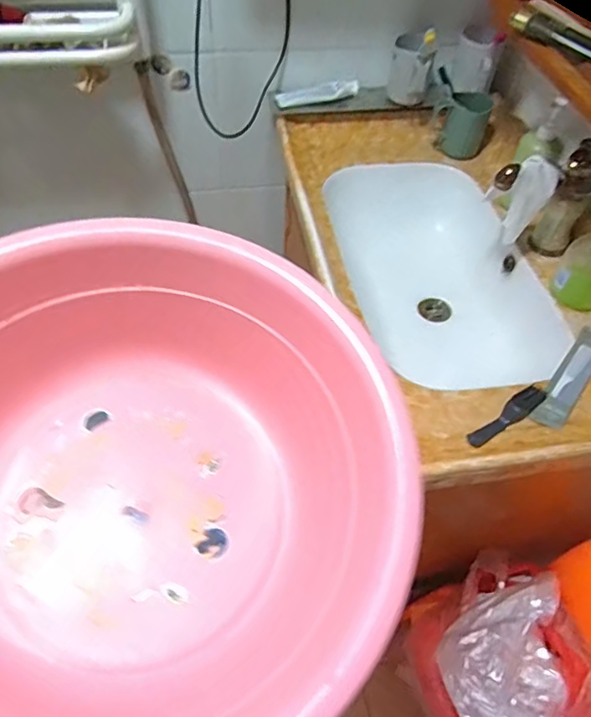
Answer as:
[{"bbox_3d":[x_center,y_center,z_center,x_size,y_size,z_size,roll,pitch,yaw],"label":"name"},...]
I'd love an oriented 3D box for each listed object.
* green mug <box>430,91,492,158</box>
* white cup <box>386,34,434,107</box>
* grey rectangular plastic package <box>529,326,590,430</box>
[{"bbox_3d":[0.334,-0.481,1.123,0.114,0.103,0.079,12,52,6],"label":"green mug"},{"bbox_3d":[0.228,-0.567,1.089,0.078,0.128,0.086,13,52,7],"label":"white cup"},{"bbox_3d":[0.405,0.024,0.795,0.045,0.012,0.221,33,57,21],"label":"grey rectangular plastic package"}]

